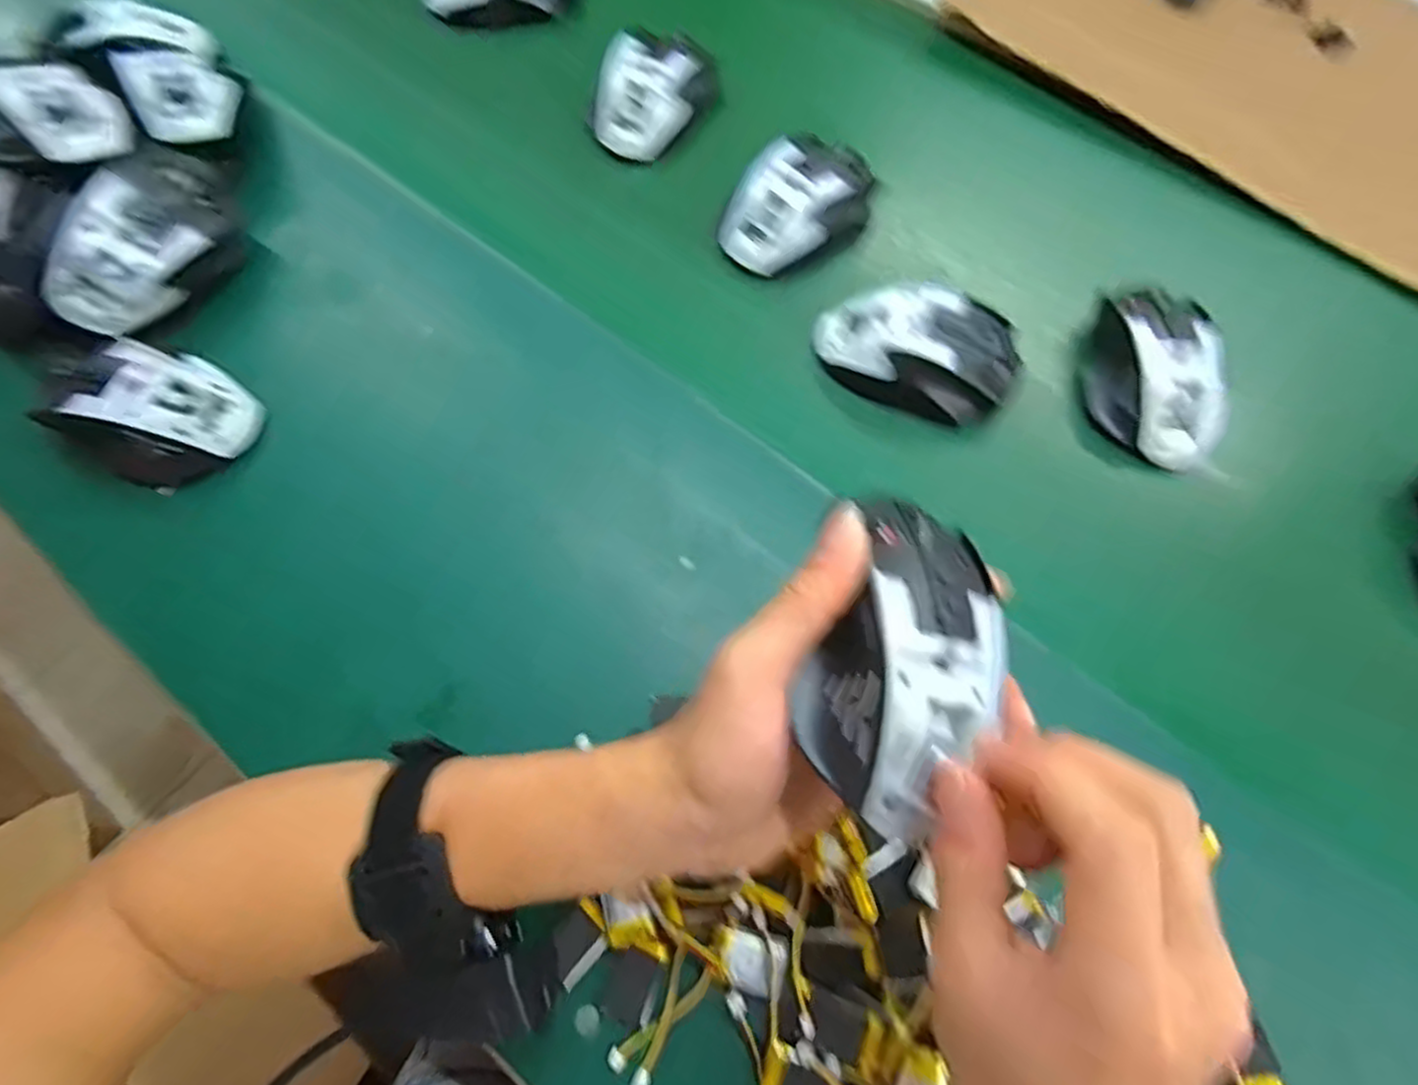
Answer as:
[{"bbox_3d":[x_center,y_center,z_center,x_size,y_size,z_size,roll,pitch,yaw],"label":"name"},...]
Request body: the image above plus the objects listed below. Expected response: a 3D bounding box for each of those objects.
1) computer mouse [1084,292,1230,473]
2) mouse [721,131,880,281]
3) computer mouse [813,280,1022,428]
[{"bbox_3d":[0.259,-0.096,0.427,0.071,0.038,0.095,16,68,7],"label":"computer mouse"},{"bbox_3d":[0.062,-0.215,0.474,0.075,0.036,0.113,39,72,15],"label":"mouse"},{"bbox_3d":[0.121,-0.112,0.437,0.113,0.049,0.066,19,68,8],"label":"computer mouse"}]

